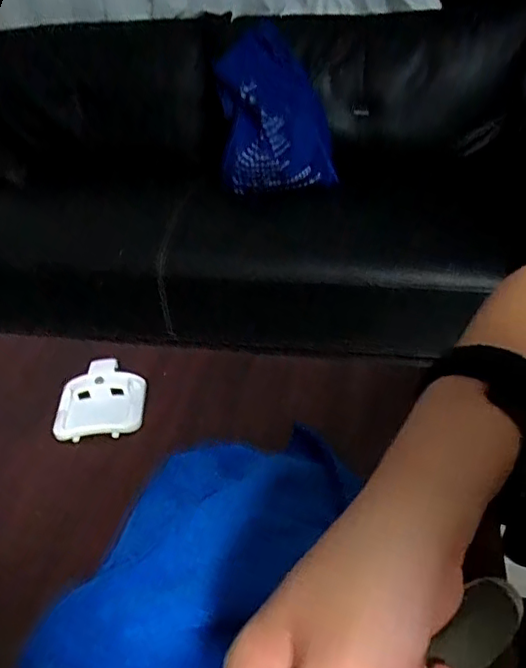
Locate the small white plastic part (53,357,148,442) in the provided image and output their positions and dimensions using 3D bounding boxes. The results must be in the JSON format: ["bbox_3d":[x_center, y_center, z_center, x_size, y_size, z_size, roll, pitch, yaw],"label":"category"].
[{"bbox_3d":[-0.135,0.053,0.498,0.070,0.016,0.077,-4,38,2],"label":"small white plastic part"}]

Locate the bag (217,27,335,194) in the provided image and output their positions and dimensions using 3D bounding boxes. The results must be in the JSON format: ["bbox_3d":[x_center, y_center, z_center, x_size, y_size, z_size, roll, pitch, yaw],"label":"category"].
[{"bbox_3d":[0.035,-0.534,1.420,0.272,0.313,0.208,-5,37,0],"label":"bag"}]

